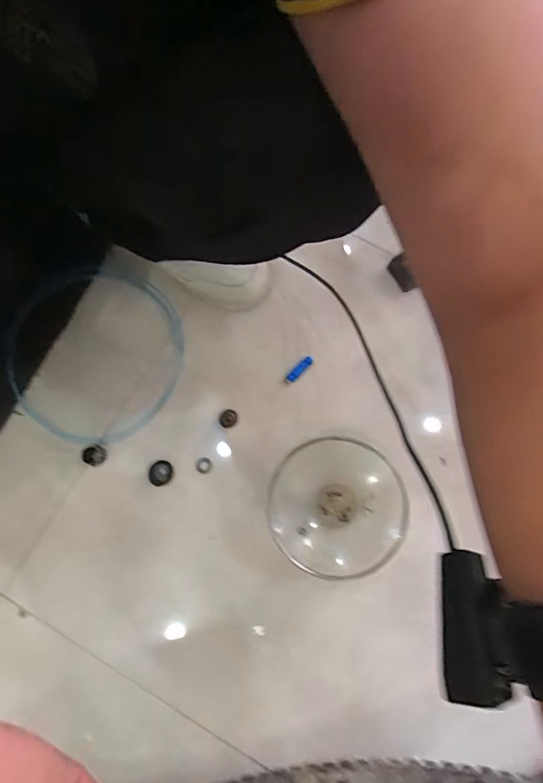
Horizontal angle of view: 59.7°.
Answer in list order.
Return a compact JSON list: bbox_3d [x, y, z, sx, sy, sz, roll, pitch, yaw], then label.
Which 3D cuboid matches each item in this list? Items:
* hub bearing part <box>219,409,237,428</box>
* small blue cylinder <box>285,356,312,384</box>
[{"bbox_3d":[-0.052,0.033,0.573,0.021,0.004,0.022,-7,78,-2],"label":"hub bearing part"},{"bbox_3d":[0.034,-0.026,0.576,0.042,0.006,0.011,-42,81,-9],"label":"small blue cylinder"}]

